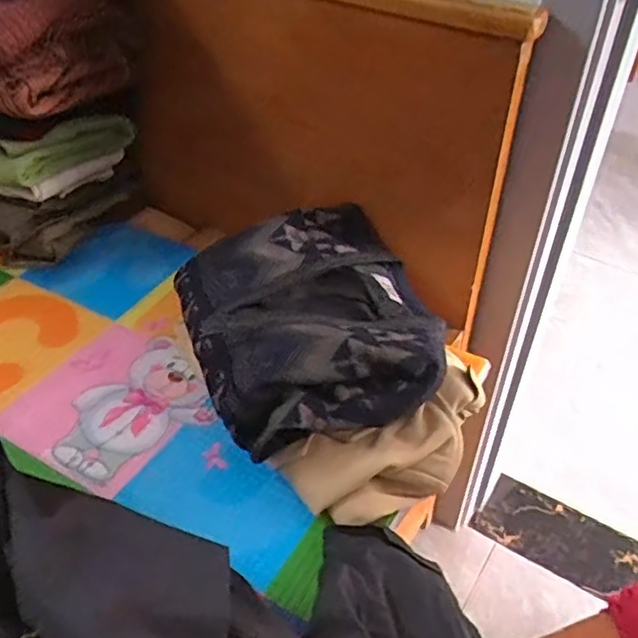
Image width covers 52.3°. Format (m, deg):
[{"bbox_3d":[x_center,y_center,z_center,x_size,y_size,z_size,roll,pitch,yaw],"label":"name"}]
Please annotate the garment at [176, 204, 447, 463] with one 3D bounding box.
[{"bbox_3d":[-0.008,-0.011,0.707,0.251,0.062,0.298,-13,44,-14],"label":"garment"}]

